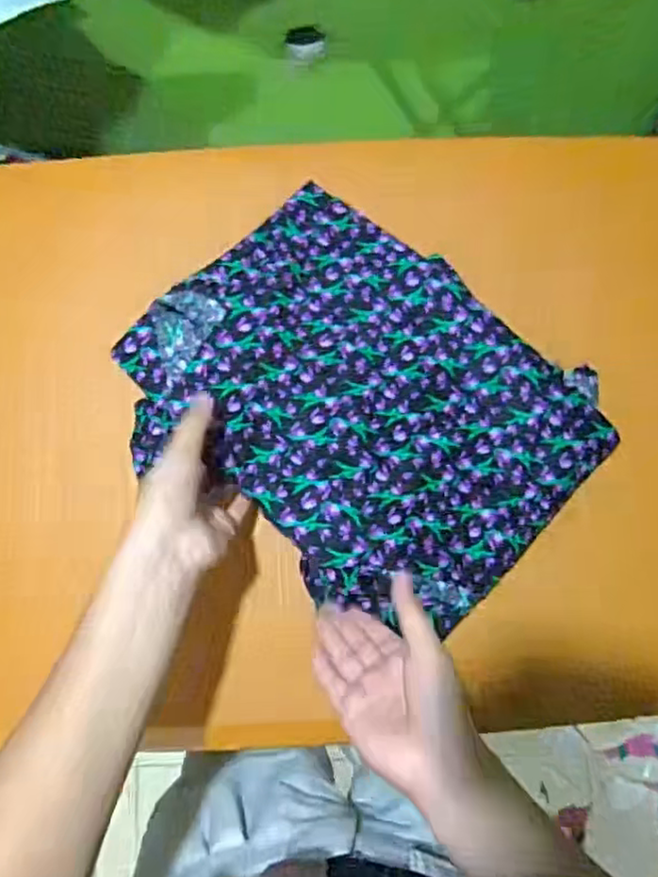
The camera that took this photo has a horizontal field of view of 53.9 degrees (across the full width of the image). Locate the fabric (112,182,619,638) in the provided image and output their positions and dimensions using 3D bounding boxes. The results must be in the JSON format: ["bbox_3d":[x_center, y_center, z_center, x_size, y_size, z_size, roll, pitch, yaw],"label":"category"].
[{"bbox_3d":[0.025,-0.028,0.484,0.322,0.043,0.239,43,84,6],"label":"fabric"}]

